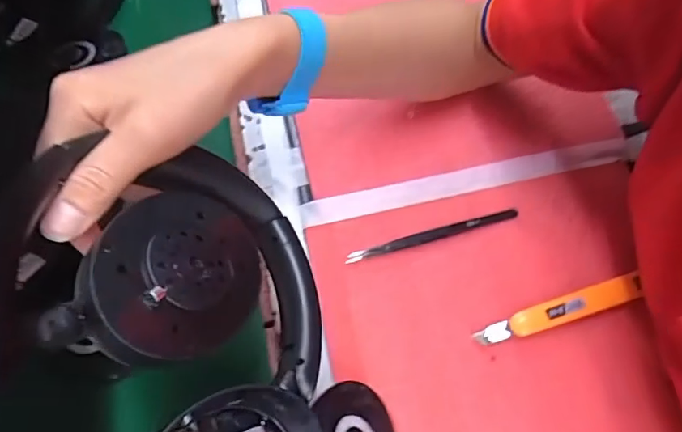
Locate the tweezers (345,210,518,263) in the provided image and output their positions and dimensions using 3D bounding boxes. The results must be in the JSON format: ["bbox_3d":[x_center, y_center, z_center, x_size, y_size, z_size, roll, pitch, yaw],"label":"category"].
[{"bbox_3d":[0.070,0.013,0.377,0.134,0.011,0.008,-15,69,-5],"label":"tweezers"}]

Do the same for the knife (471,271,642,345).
[{"bbox_3d":[0.154,0.066,0.355,0.123,0.010,0.017,-17,69,-5],"label":"knife"}]

